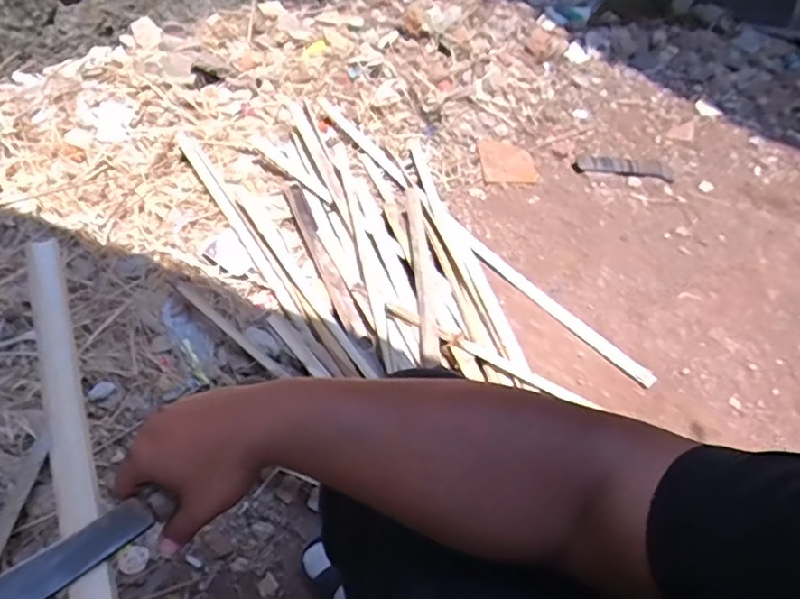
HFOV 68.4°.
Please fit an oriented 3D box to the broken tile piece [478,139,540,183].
[{"bbox_3d":[0.254,-0.334,1.406,0.124,0.009,0.181,-3,49,-6],"label":"broken tile piece"}]

